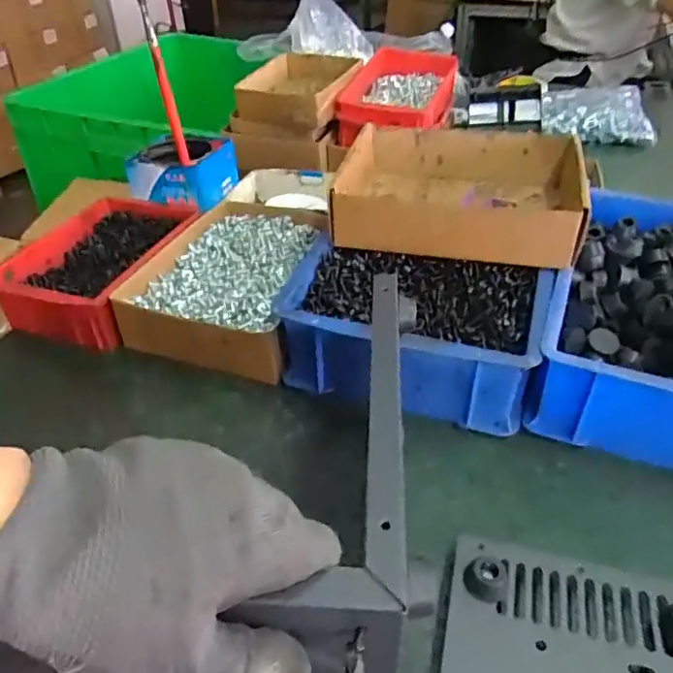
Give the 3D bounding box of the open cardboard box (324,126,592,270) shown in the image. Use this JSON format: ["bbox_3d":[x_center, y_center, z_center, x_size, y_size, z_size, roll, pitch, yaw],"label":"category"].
[{"bbox_3d":[0.121,-0.144,0.574,0.223,0.059,0.181,6,39,9],"label":"open cardboard box"}]

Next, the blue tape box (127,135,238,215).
[{"bbox_3d":[-0.179,-0.193,0.675,0.096,0.052,0.100,11,40,16],"label":"blue tape box"}]

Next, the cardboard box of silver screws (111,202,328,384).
[{"bbox_3d":[-0.102,-0.064,0.576,0.163,0.072,0.240,6,39,9],"label":"cardboard box of silver screws"}]

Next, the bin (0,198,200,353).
[{"bbox_3d":[-0.240,-0.075,0.607,0.139,0.057,0.201,8,40,12],"label":"bin"}]

